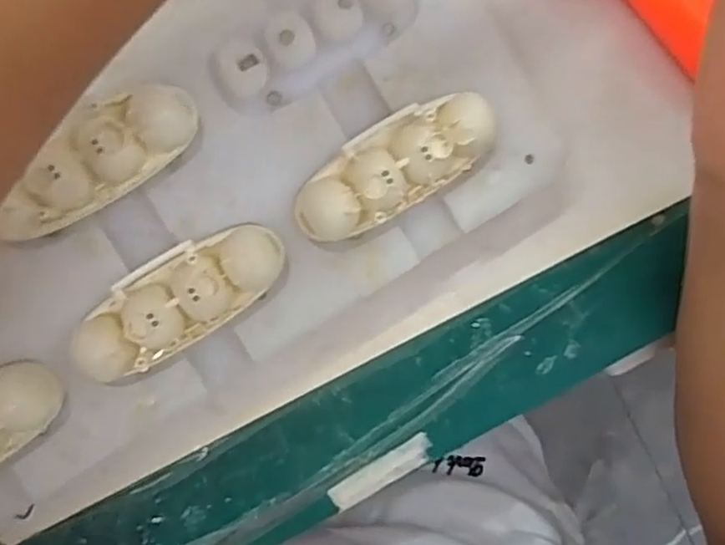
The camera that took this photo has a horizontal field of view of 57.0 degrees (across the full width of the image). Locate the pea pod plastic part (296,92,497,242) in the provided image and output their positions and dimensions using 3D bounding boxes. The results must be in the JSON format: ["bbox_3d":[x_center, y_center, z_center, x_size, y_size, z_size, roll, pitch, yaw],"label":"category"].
[{"bbox_3d":[0.009,-0.031,0.193,0.060,0.015,0.024,-31,97,-4],"label":"pea pod plastic part"}]

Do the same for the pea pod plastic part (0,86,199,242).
[{"bbox_3d":[-0.073,-0.030,0.182,0.060,0.016,0.021,-38,97,-3],"label":"pea pod plastic part"}]

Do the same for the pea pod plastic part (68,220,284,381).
[{"bbox_3d":[-0.051,0.007,0.188,0.060,0.015,0.025,-31,97,-4],"label":"pea pod plastic part"}]

